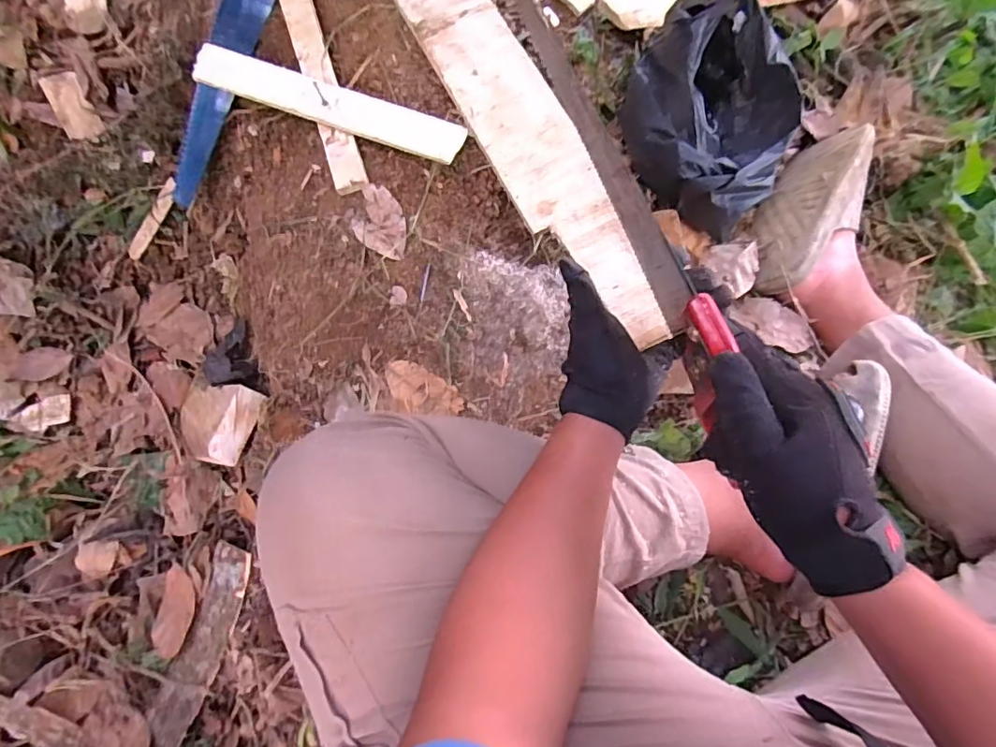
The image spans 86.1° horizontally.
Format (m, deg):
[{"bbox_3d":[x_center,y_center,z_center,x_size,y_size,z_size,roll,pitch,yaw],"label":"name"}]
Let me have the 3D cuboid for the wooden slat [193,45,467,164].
[{"bbox_3d":[-0.205,-0.325,0.636,0.333,0.014,0.056,21,76,6],"label":"wooden slat"}]

